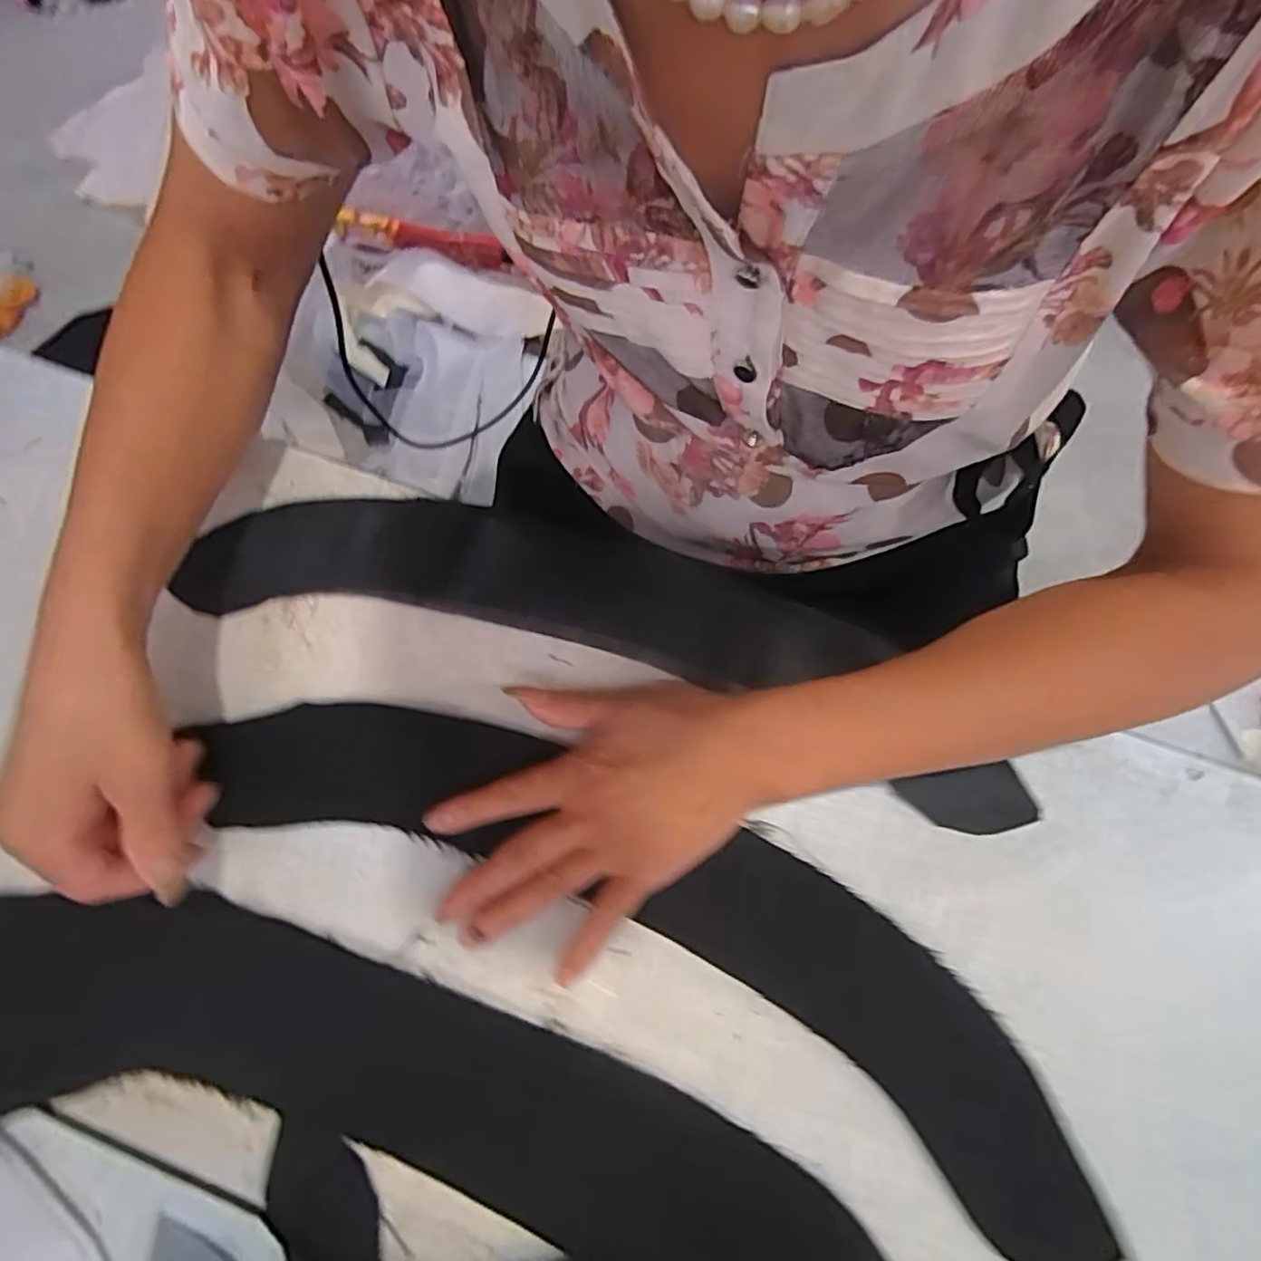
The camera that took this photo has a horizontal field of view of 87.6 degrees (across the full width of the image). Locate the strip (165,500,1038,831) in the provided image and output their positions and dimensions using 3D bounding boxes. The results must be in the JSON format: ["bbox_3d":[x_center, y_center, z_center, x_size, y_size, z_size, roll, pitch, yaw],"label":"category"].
[{"bbox_3d":[-0.014,-0.005,0.341,0.431,0.012,0.095,16,79,4],"label":"strip"}]

